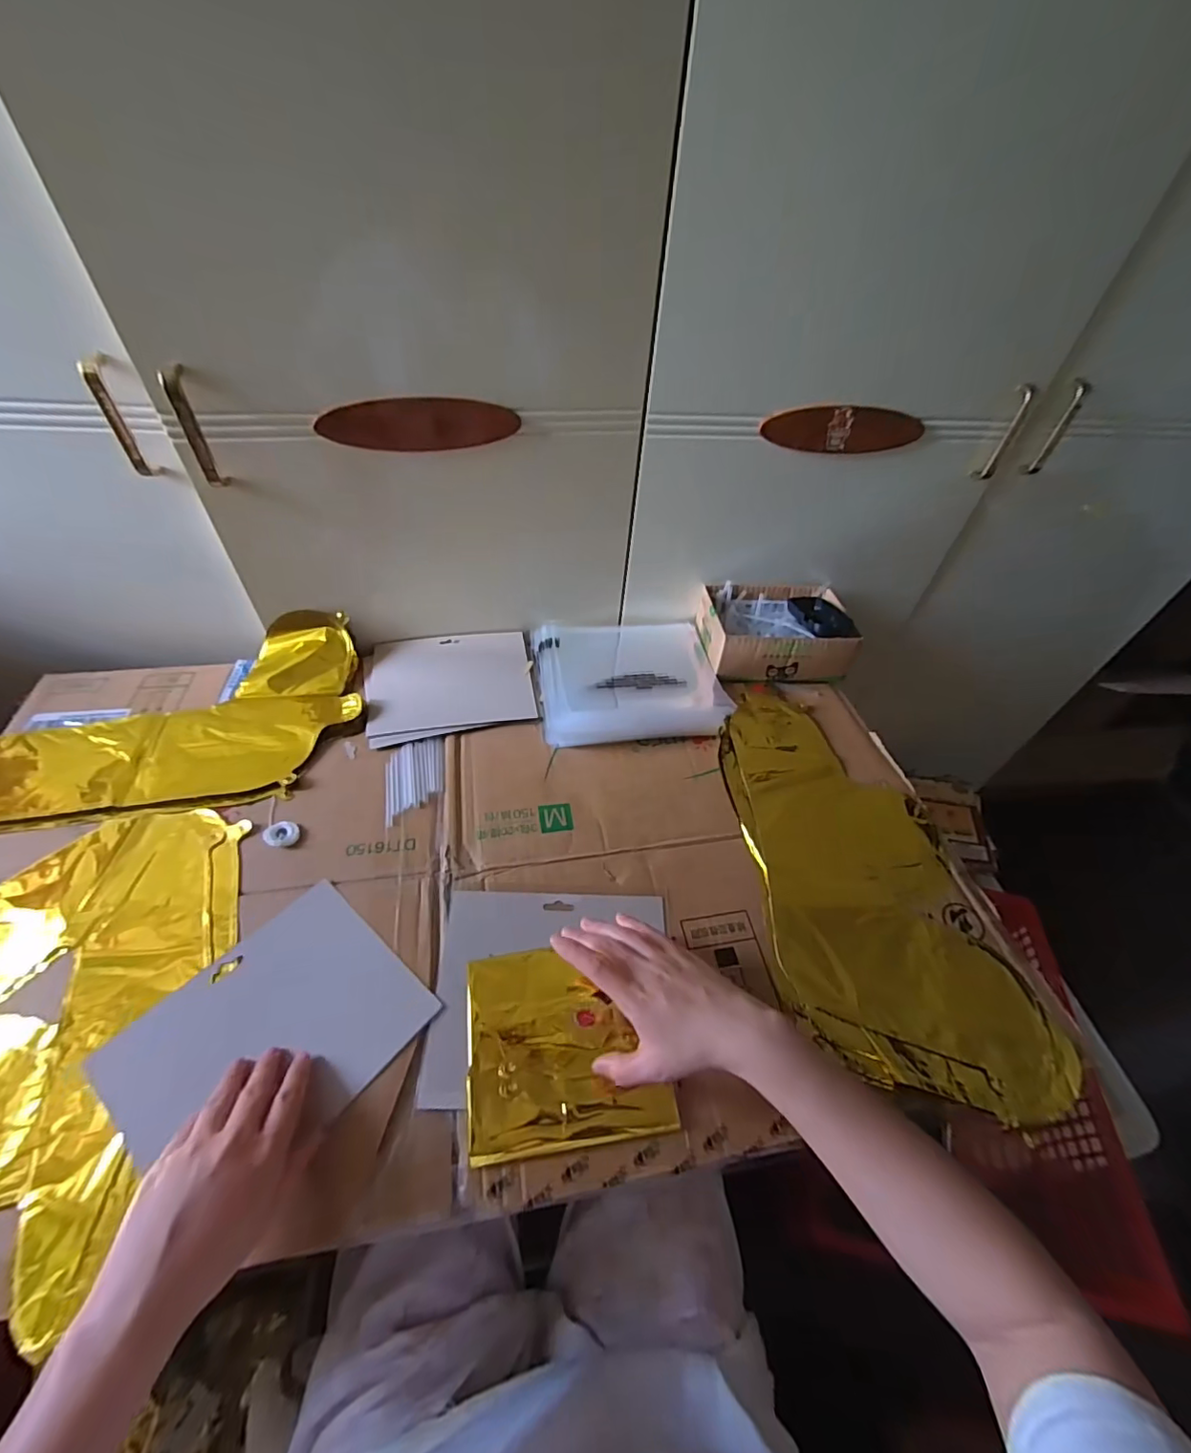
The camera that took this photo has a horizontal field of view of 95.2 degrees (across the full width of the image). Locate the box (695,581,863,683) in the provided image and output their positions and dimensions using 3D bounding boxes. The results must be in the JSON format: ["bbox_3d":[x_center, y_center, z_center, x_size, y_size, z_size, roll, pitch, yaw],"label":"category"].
[{"bbox_3d":[0.239,-0.133,0.731,0.185,0.071,0.144,1,48,-4],"label":"box"}]

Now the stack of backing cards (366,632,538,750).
[{"bbox_3d":[-0.176,-0.054,0.672,0.192,0.017,0.167,-8,52,-12],"label":"stack of backing cards"}]

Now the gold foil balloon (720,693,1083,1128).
[{"bbox_3d":[0.254,0.138,0.551,0.211,0.015,0.433,-5,49,-9],"label":"gold foil balloon"}]

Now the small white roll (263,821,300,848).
[{"bbox_3d":[-0.301,0.103,0.522,0.031,0.007,0.026,9,48,3],"label":"small white roll"}]

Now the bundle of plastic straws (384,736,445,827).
[{"bbox_3d":[-0.192,0.053,0.580,0.060,0.004,0.100,-7,49,-11],"label":"bundle of plastic straws"}]

